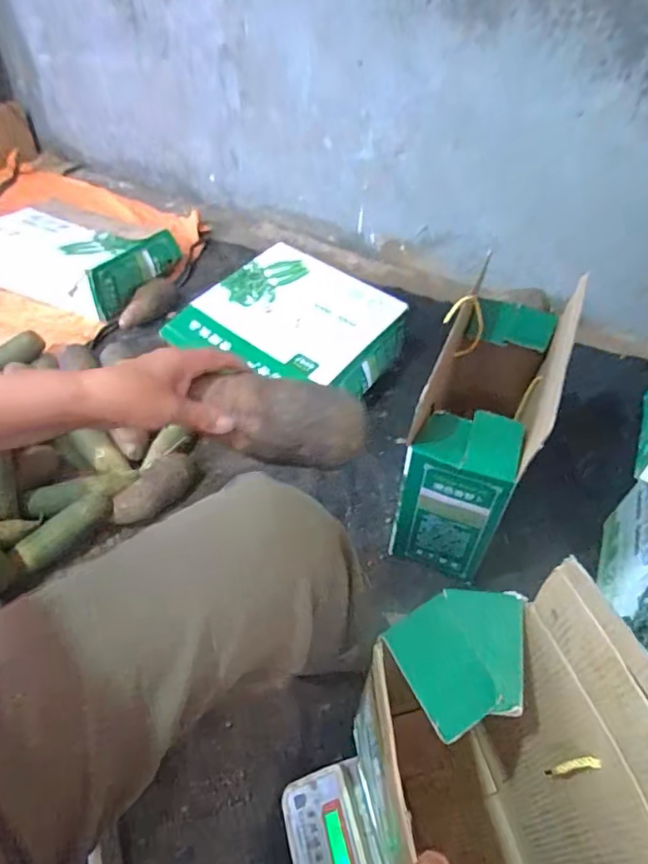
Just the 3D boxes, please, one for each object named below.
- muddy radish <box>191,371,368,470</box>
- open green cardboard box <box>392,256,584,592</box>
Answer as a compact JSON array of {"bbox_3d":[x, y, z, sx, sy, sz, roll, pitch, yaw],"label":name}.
[{"bbox_3d":[-0.032,-0.012,0.470,0.131,0.057,0.055,6,48,2],"label":"muddy radish"},{"bbox_3d":[0.231,-0.008,0.863,0.142,0.293,0.348,18,49,13],"label":"open green cardboard box"}]

